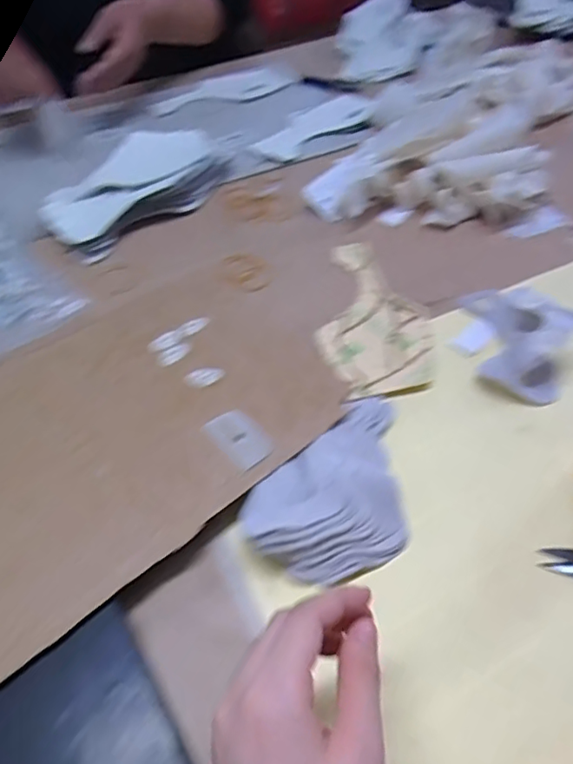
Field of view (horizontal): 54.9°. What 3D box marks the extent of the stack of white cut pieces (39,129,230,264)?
[{"bbox_3d":[-0.168,-0.230,0.626,0.222,0.039,0.119,-36,57,-24],"label":"stack of white cut pieces"}]

